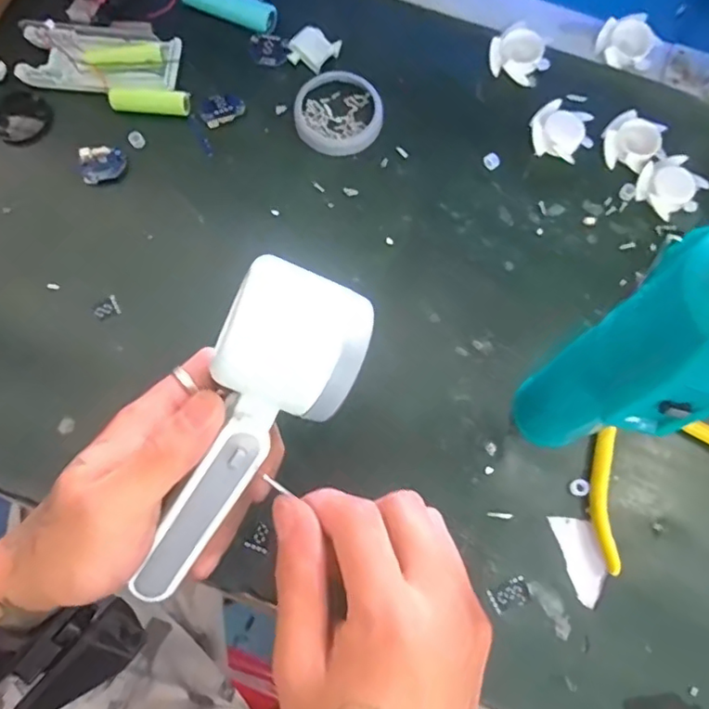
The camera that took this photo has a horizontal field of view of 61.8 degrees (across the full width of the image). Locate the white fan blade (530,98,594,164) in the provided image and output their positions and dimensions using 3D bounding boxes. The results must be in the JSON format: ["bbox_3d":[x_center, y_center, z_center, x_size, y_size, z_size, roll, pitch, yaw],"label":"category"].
[{"bbox_3d":[0.137,-0.147,0.390,0.039,0.012,0.037,0,74,-1],"label":"white fan blade"}]

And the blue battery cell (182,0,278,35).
[{"bbox_3d":[-0.087,-0.241,0.409,0.068,0.014,0.018,21,75,5],"label":"blue battery cell"}]

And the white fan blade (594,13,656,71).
[{"bbox_3d":[0.186,-0.215,0.406,0.036,0.010,0.035,14,76,3],"label":"white fan blade"}]

